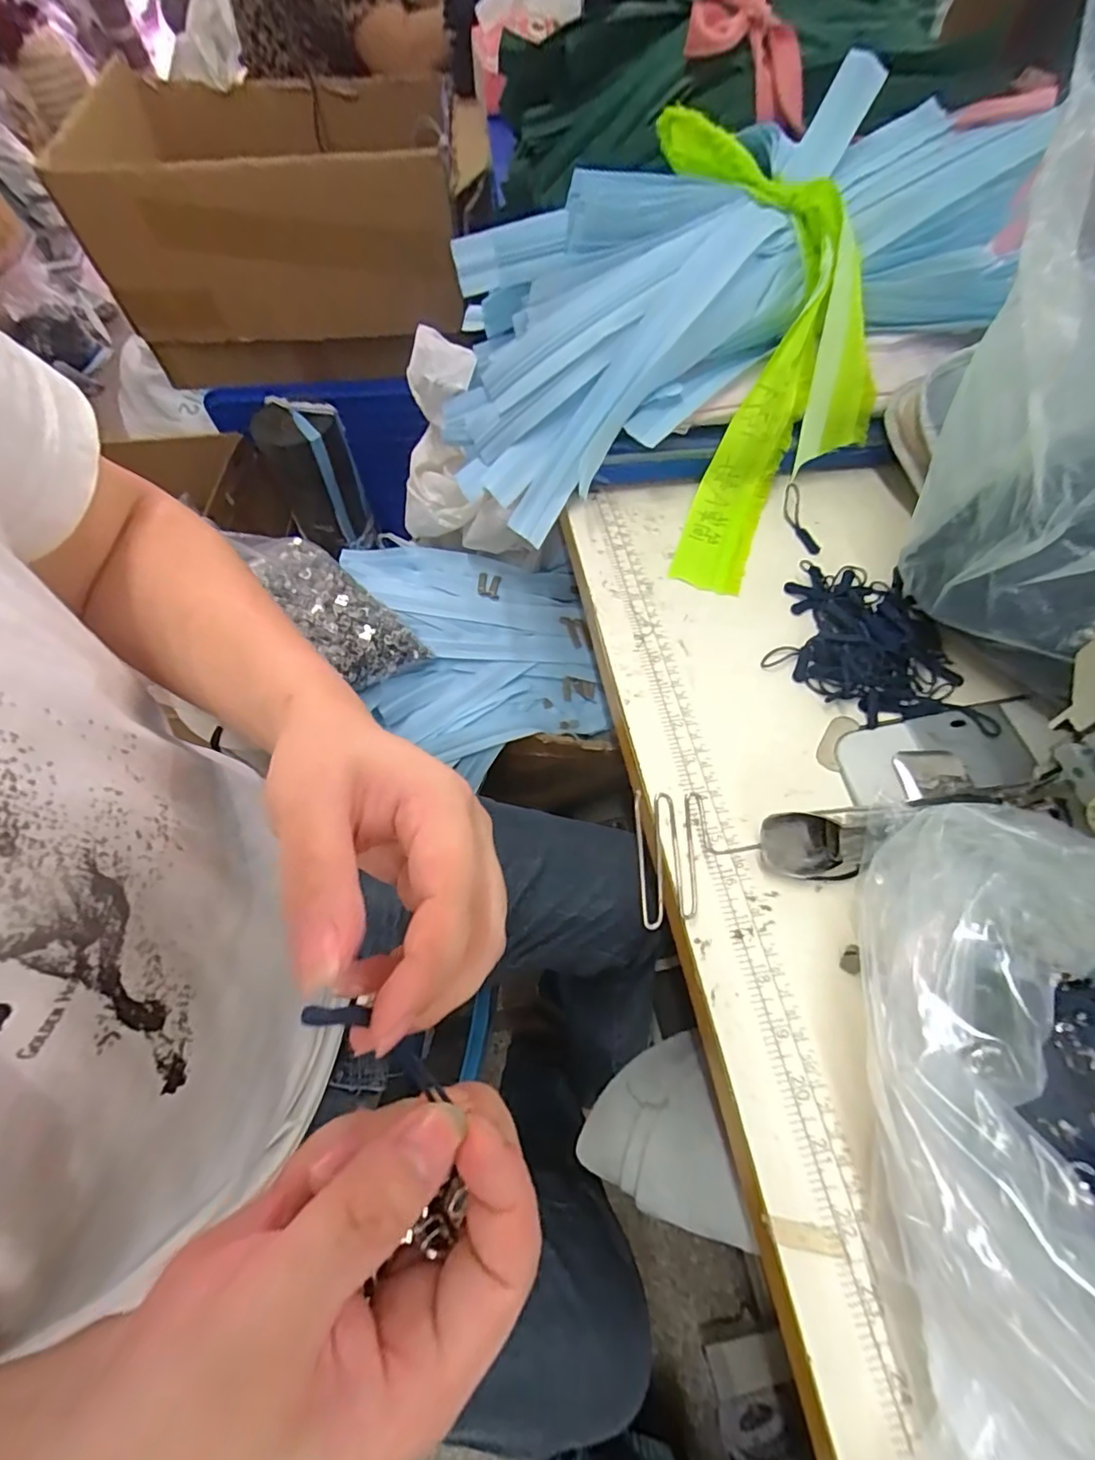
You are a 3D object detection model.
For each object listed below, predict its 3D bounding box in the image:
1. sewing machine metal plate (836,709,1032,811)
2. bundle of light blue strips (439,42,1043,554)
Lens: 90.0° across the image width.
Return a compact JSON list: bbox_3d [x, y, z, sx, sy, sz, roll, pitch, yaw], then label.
[{"bbox_3d":[0.245,0.016,0.349,0.114,0.011,0.051,-9,63,-2],"label":"sewing machine metal plate"},{"bbox_3d":[0.130,-0.347,0.421,0.481,0.076,0.210,-26,106,0],"label":"bundle of light blue strips"}]

